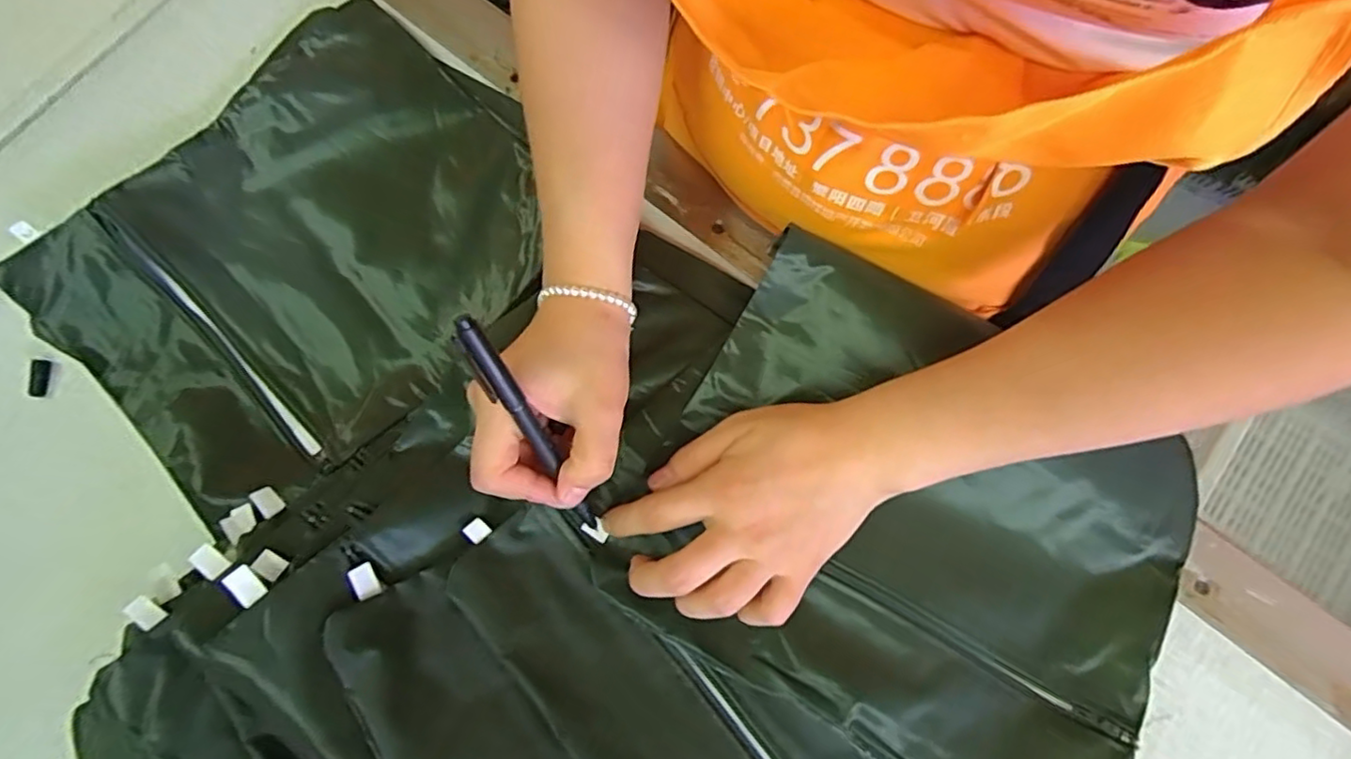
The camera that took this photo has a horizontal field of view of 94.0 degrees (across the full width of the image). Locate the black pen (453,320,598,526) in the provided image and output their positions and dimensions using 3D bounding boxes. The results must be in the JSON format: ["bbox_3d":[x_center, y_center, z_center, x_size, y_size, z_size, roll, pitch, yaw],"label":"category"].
[{"bbox_3d":[-0.067,0.024,0.293,0.013,0.131,0.017,-31,35,-9],"label":"black pen"}]

